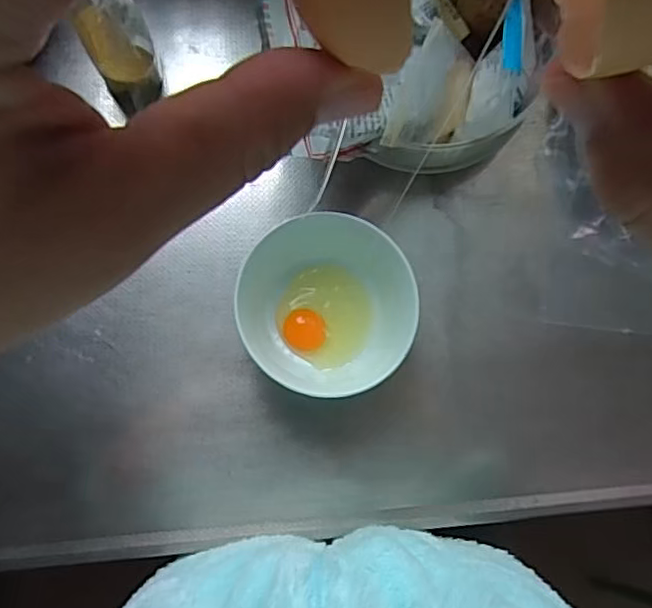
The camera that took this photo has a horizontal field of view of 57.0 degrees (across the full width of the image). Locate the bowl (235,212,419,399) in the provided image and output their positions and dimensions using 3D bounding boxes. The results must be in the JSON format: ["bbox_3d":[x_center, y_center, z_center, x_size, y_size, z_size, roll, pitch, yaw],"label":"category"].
[{"bbox_3d":[-0.002,0.006,0.538,0.144,0.084,0.144,1,82,-4],"label":"bowl"}]

